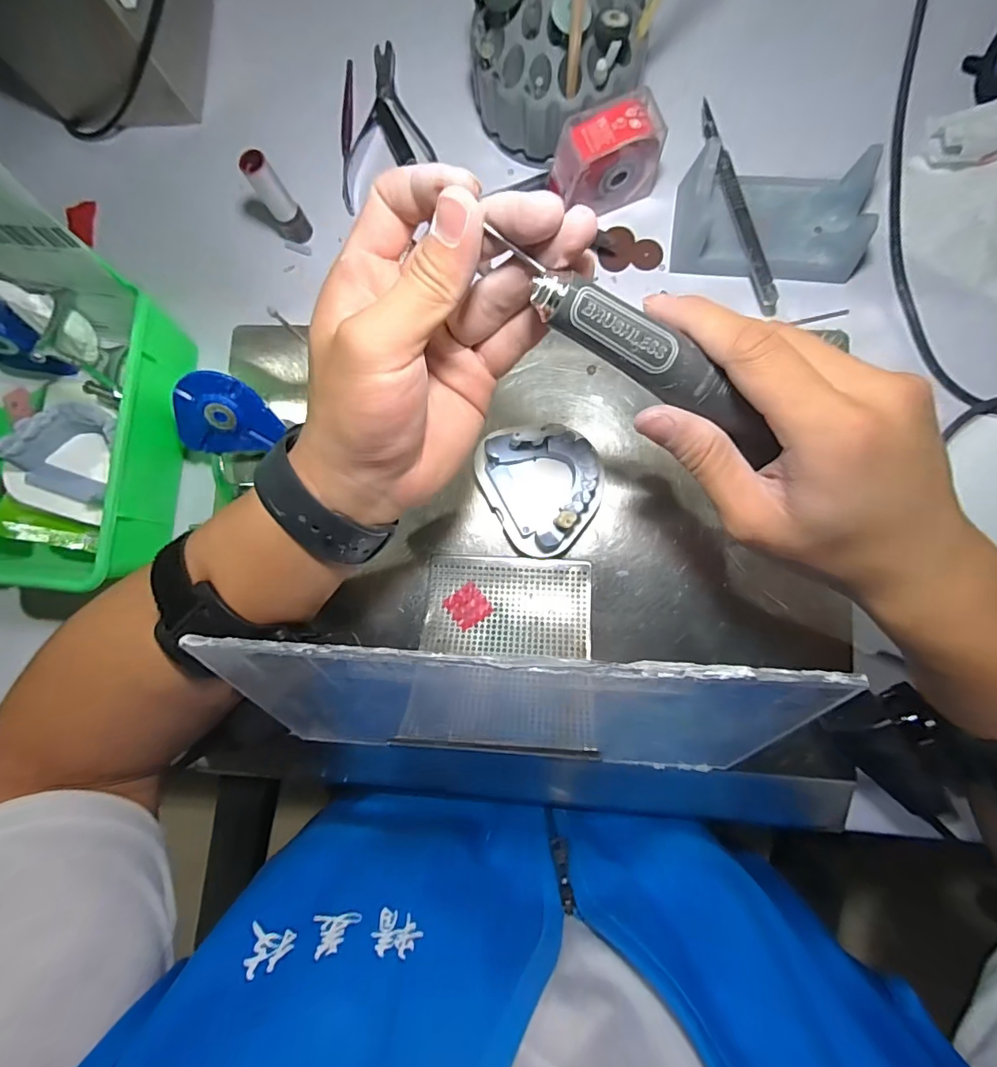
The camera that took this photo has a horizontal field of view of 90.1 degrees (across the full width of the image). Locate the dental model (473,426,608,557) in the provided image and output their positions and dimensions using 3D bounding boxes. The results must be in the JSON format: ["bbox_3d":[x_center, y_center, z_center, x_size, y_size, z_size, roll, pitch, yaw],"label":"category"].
[{"bbox_3d":[0.028,-0.028,0.295,0.068,0.029,0.076,-24,83,2],"label":"dental model"}]

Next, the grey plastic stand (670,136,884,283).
[{"bbox_3d":[0.165,-0.191,0.295,0.108,0.040,0.065,5,85,5],"label":"grey plastic stand"}]

